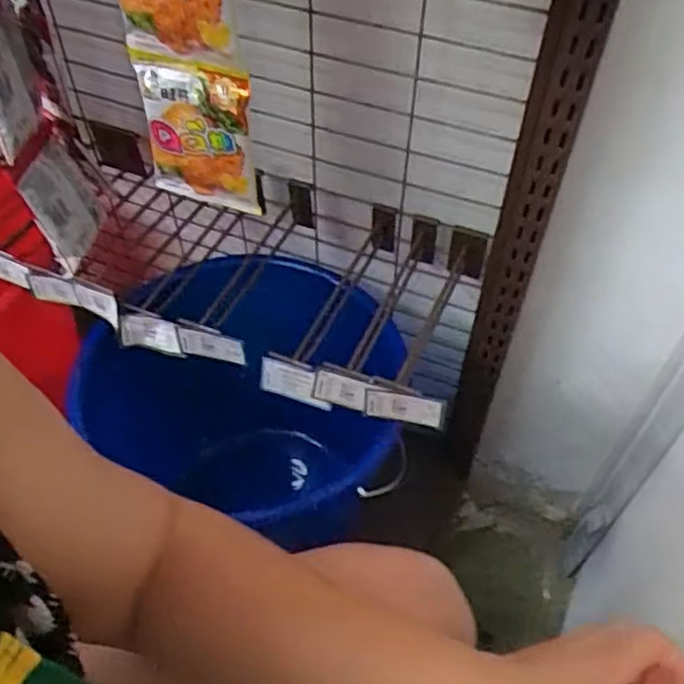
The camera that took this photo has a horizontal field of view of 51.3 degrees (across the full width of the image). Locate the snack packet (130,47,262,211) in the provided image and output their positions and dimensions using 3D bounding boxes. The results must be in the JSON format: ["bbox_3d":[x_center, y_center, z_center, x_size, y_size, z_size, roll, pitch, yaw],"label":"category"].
[{"bbox_3d":[-0.107,-0.151,0.520,0.096,0.107,0.017,22,54,16],"label":"snack packet"}]

